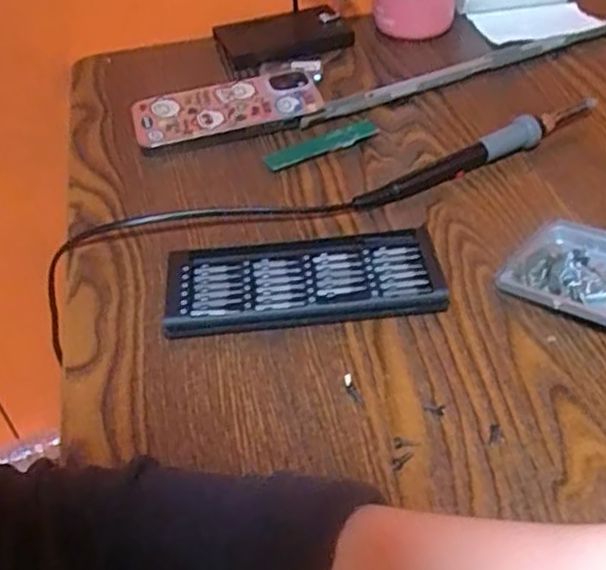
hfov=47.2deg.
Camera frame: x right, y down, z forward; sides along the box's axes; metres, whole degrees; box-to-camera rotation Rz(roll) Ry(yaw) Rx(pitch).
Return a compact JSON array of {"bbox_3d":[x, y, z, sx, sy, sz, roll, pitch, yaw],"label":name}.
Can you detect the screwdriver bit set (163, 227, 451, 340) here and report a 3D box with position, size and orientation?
[{"bbox_3d":[-0.001,-0.002,0.397,0.154,0.018,0.060,-5,44,1],"label":"screwdriver bit set"}]

